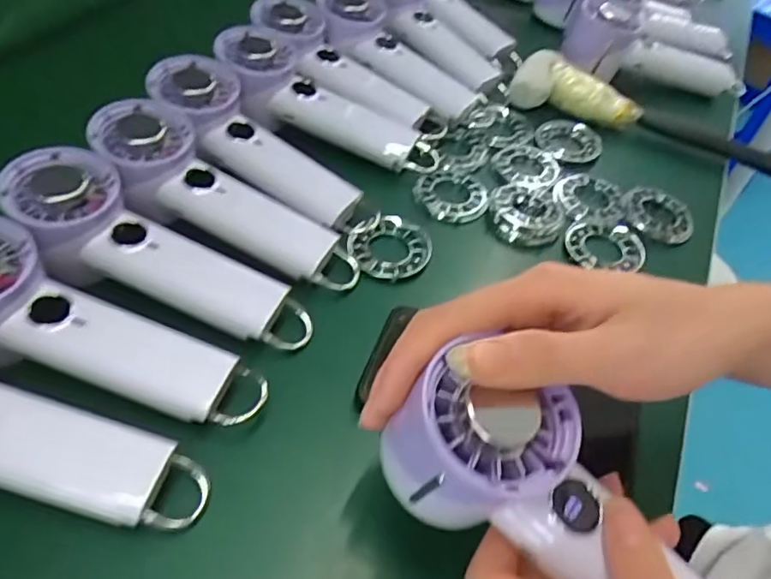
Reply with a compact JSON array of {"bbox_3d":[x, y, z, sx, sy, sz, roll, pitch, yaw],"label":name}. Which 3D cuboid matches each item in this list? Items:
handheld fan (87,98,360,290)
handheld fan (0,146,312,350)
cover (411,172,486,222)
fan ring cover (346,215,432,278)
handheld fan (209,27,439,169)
[{"bbox_3d":[-0.105,-0.060,0.381,0.189,0.032,0.063,33,52,-4],"label":"handheld fan"},{"bbox_3d":[-0.135,-0.019,0.341,0.190,0.030,0.066,29,51,-7],"label":"handheld fan"},{"bbox_3d":[0.053,-0.074,0.449,0.056,0.007,0.051,-21,55,-22],"label":"cover"},{"bbox_3d":[0.004,-0.031,0.403,0.050,0.016,0.058,37,56,23],"label":"fan ring cover"},{"bbox_3d":[-0.048,-0.145,0.461,0.193,0.037,0.072,28,50,-10],"label":"handheld fan"}]

